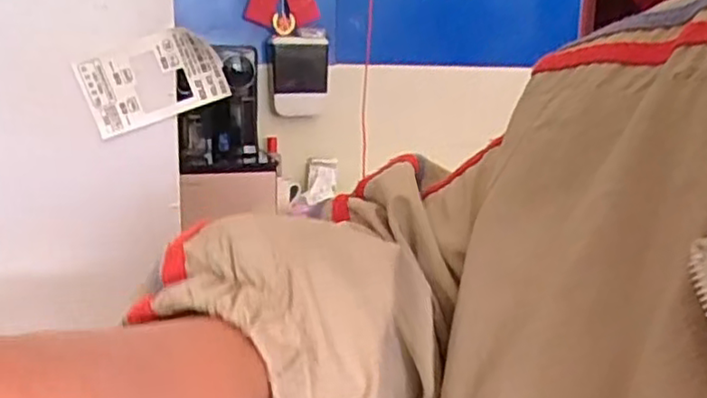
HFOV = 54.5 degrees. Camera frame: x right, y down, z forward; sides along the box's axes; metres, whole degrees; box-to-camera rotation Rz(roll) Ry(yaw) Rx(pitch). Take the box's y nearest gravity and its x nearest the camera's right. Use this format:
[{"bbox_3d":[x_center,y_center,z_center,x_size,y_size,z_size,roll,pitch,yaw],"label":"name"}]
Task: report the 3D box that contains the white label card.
[{"bbox_3d":[-0.112,-0.067,0.384,0.076,0.044,0.007,-21,17,-7],"label":"white label card"}]

